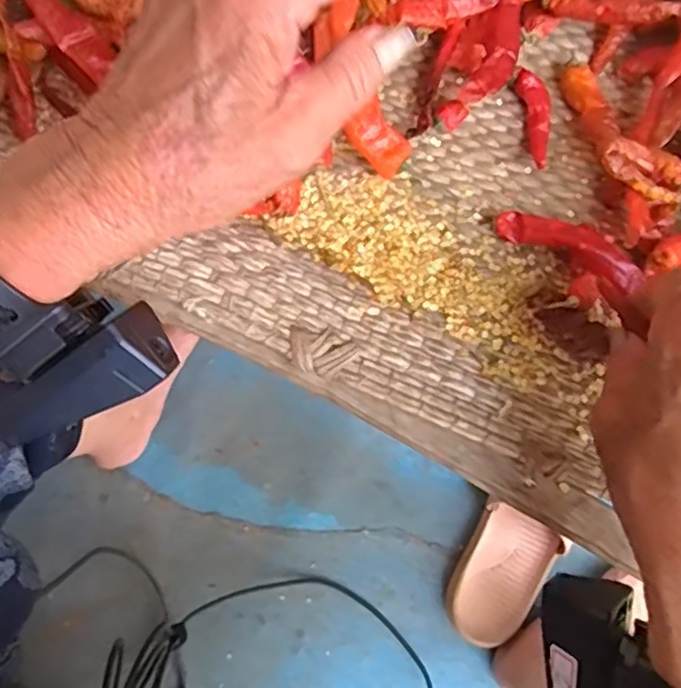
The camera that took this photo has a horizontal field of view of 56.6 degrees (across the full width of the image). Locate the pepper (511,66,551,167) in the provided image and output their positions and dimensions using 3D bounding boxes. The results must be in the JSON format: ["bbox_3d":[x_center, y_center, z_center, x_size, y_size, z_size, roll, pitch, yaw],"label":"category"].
[{"bbox_3d":[0.108,-0.122,0.348,0.016,0.013,0.058,-8,78,-3],"label":"pepper"}]

